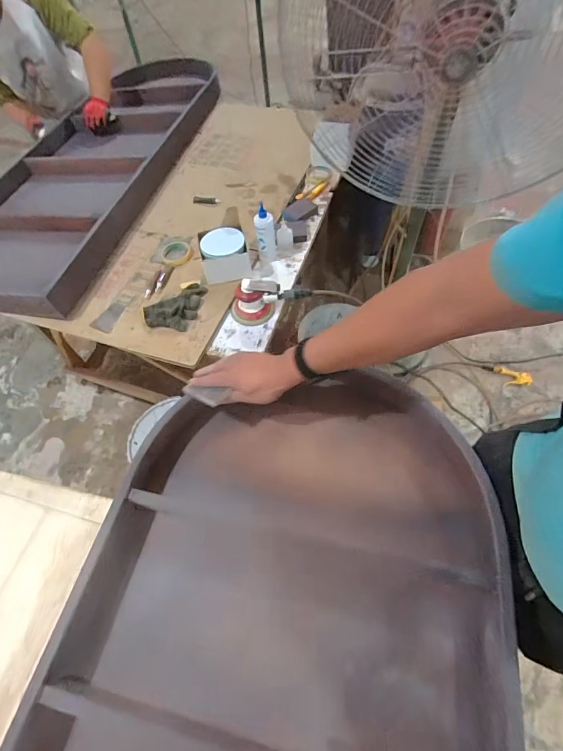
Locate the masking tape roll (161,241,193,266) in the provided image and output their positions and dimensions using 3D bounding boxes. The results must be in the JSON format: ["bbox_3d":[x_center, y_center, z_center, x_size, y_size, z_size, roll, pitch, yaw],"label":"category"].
[{"bbox_3d":[-0.322,-0.381,1.154,0.102,0.021,0.094,-1,59,1],"label":"masking tape roll"}]

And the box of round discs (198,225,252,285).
[{"bbox_3d":[-0.168,-0.353,1.086,0.140,0.111,0.118,-13,60,-6],"label":"box of round discs"}]

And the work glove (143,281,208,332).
[{"bbox_3d":[-0.299,-0.200,1.040,0.143,0.033,0.168,9,60,7],"label":"work glove"}]

